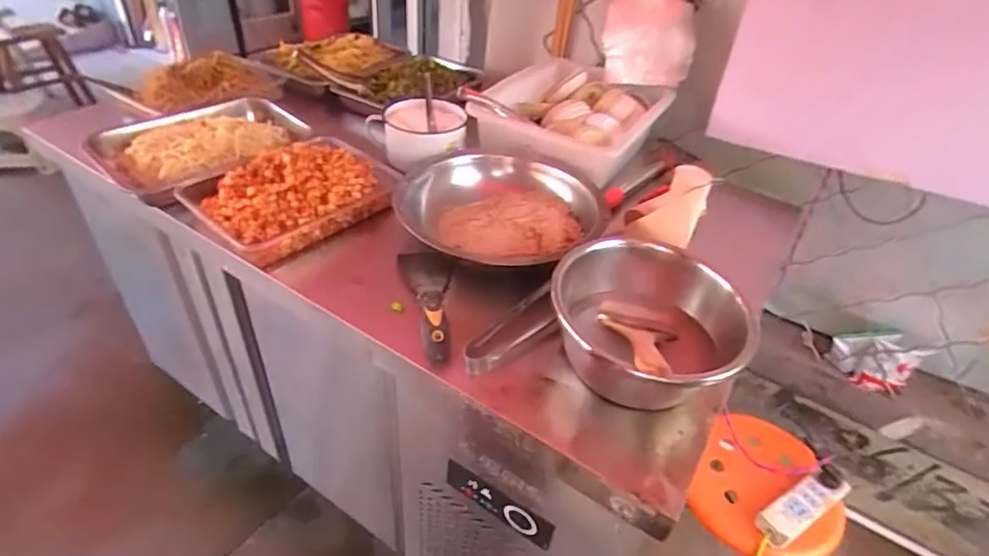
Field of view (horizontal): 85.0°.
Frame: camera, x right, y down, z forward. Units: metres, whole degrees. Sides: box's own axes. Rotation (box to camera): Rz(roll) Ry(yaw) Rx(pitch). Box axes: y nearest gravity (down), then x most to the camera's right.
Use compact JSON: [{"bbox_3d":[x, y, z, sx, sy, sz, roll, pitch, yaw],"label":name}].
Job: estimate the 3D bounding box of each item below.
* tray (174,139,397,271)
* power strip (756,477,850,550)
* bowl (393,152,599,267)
[{"bbox_3d":[-0.299,-0.137,0.794,0.262,0.091,0.209,-28,49,-36],"label":"tray"},{"bbox_3d":[0.511,0.380,0.896,0.177,0.036,0.056,-17,44,-27],"label":"power strip"},{"bbox_3d":[-0.009,-0.108,0.812,0.286,0.070,0.252,-13,42,-23],"label":"bowl"}]

